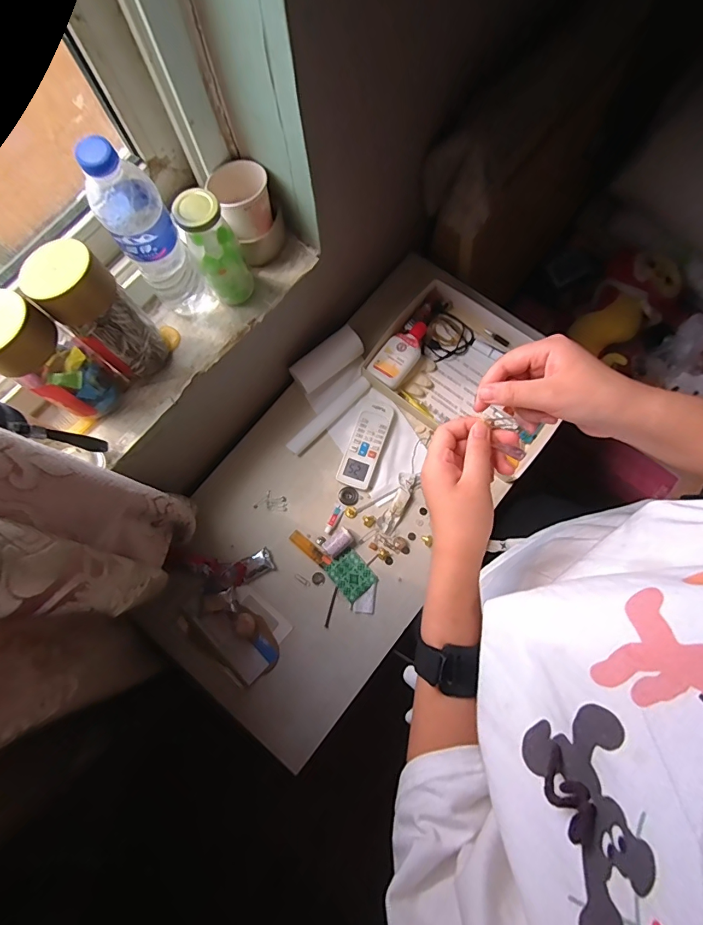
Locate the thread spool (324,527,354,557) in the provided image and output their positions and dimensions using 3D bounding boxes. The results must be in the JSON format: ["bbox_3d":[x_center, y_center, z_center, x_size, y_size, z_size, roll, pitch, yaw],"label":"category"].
[{"bbox_3d":[-0.020,0.125,0.671,0.048,0.024,0.027,-44,79,-8],"label":"thread spool"}]

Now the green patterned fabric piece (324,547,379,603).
[{"bbox_3d":[0.000,0.176,0.669,0.057,0.006,0.068,-41,79,-8],"label":"green patterned fabric piece"}]

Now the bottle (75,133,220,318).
[{"bbox_3d":[-0.217,-0.240,0.464,0.063,0.222,0.068,-38,78,-7],"label":"bottle"}]

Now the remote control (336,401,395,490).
[{"bbox_3d":[0.024,-0.030,0.711,0.056,0.018,0.148,19,78,6],"label":"remote control"}]

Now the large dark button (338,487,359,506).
[{"bbox_3d":[-0.005,0.055,0.697,0.033,0.004,0.029,38,80,10],"label":"large dark button"}]

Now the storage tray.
[{"bbox_3d":[0.208,-0.148,0.729,0.320,0.050,0.230,36,80,10],"label":"storage tray"}]

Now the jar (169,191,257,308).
[{"bbox_3d":[-0.159,-0.250,0.505,0.055,0.128,0.054,-25,77,-4],"label":"jar"}]

